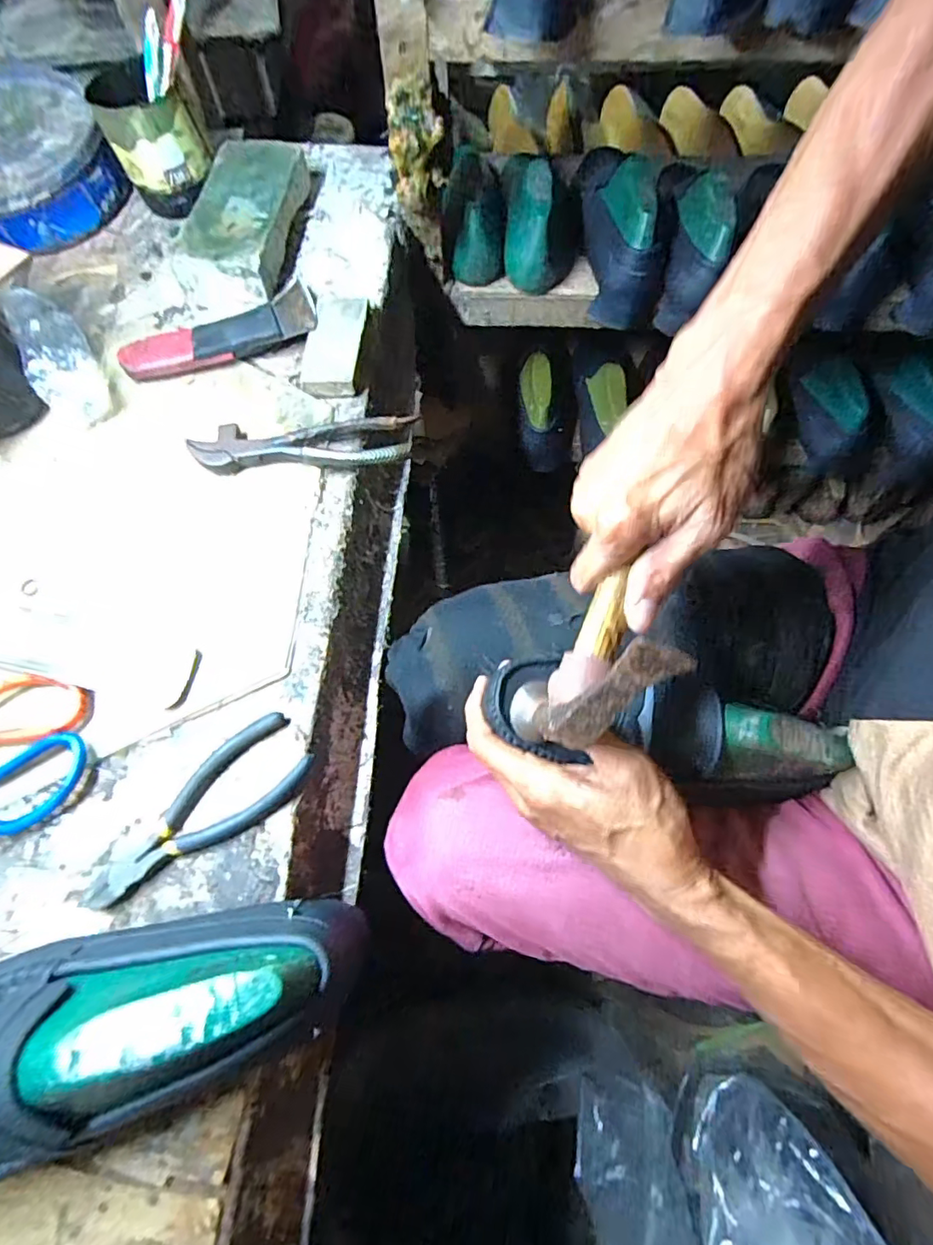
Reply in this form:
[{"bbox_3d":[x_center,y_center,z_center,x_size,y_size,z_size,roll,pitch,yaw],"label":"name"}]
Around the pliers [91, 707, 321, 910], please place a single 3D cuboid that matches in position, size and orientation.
[{"bbox_3d":[-0.171,0.125,0.351,0.151,0.016,0.055,-39,74,-15],"label":"pliers"}]

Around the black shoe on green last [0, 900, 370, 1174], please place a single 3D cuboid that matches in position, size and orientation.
[{"bbox_3d":[-0.188,0.208,0.271,0.279,0.097,0.090,-13,67,-4],"label":"black shoe on green last"}]

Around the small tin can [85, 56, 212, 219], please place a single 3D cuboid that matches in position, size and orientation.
[{"bbox_3d":[-0.313,-0.484,0.545,0.083,0.094,0.095,-28,71,-11],"label":"small tin can"}]

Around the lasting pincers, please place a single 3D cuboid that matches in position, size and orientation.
[{"bbox_3d":[-0.136,-0.149,0.453,0.181,0.025,0.045,1,68,-1],"label":"lasting pincers"}]

